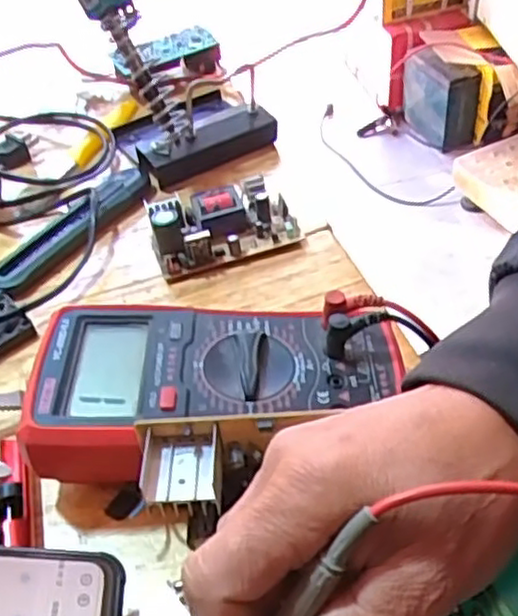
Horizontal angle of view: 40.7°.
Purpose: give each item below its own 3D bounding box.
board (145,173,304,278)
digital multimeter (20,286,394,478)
[{"bbox_3d":[-0.026,-0.063,0.480,0.098,0.037,0.065,-19,45,-12],"label":"board"},{"bbox_3d":[-0.020,0.036,0.354,0.176,0.053,0.085,-9,44,-2],"label":"digital multimeter"}]

